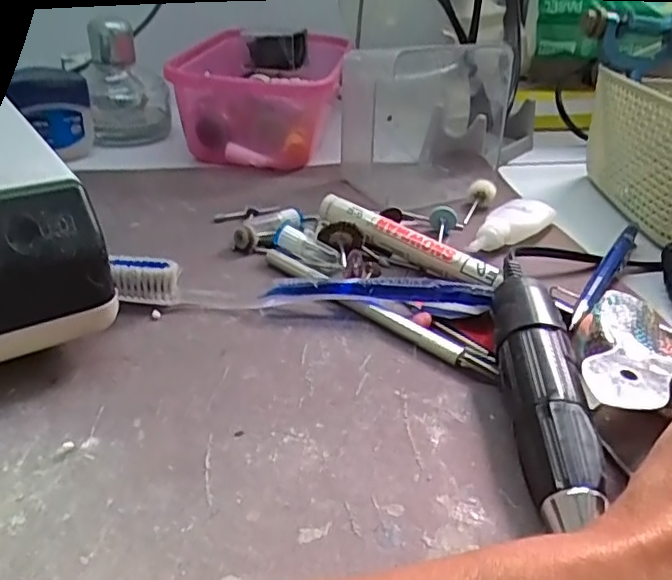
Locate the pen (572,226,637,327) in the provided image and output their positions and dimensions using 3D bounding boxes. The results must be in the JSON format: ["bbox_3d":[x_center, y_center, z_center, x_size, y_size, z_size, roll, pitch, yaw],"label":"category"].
[{"bbox_3d":[0.138,-0.010,0.313,0.009,0.009,0.118,22,36,26],"label":"pen"}]

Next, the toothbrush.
[{"bbox_3d":[-0.014,0.001,0.282,0.168,0.021,0.010,3,32,-3],"label":"toothbrush"}]

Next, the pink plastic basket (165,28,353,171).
[{"bbox_3d":[-0.054,-0.163,0.500,0.121,0.062,0.193,4,32,0],"label":"pink plastic basket"}]

